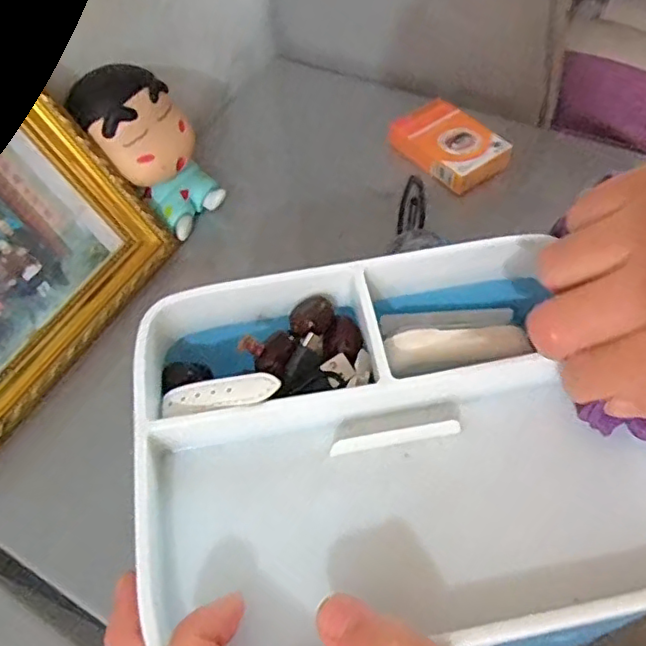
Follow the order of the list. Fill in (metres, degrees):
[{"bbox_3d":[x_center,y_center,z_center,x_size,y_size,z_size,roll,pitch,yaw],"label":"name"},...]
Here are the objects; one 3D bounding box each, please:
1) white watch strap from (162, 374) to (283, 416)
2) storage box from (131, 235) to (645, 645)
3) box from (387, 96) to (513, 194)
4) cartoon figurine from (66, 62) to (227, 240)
[{"bbox_3d":[-0.043,0.029,0.247,0.052,0.004,0.014,-10,52,15],"label":"white watch strap"},{"bbox_3d":[0.027,0.047,0.246,0.195,0.040,0.162,-10,54,-3],"label":"storage box"},{"bbox_3d":[0.103,-0.146,0.500,0.059,0.025,0.093,-34,58,-19],"label":"box"},{"bbox_3d":[-0.121,-0.125,0.439,0.046,0.124,0.067,-6,50,28],"label":"cartoon figurine"}]

